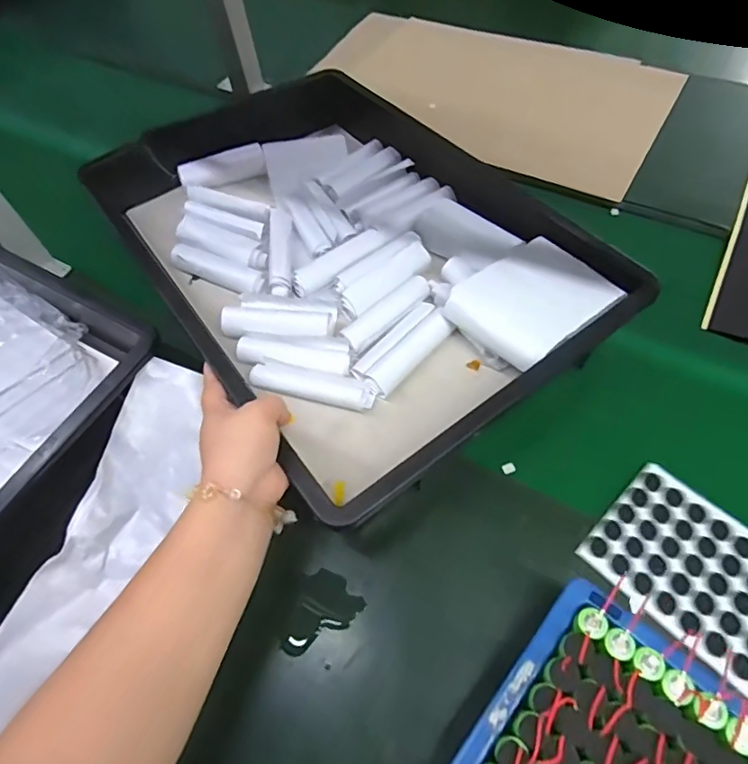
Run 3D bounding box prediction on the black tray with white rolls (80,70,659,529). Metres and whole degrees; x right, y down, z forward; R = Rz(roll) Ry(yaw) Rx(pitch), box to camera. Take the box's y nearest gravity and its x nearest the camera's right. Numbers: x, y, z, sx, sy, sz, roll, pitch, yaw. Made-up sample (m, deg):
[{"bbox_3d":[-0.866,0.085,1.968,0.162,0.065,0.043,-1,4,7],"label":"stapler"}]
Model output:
[{"bbox_3d":[-0.046,-0.168,0.609,0.385,0.081,0.554,-33,61,-15],"label":"black tray with white rolls"}]

